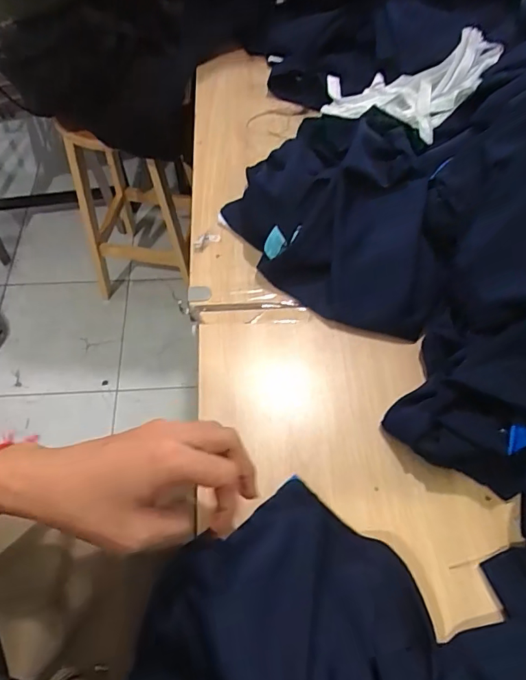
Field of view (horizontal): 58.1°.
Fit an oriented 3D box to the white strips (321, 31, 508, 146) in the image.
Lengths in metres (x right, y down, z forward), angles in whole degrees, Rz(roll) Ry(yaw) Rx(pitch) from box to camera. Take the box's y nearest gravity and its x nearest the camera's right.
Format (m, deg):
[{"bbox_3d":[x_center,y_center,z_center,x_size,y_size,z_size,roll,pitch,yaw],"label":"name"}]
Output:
[{"bbox_3d":[0.204,-0.351,0.673,0.238,0.065,0.143,-3,56,24],"label":"white strips"}]

